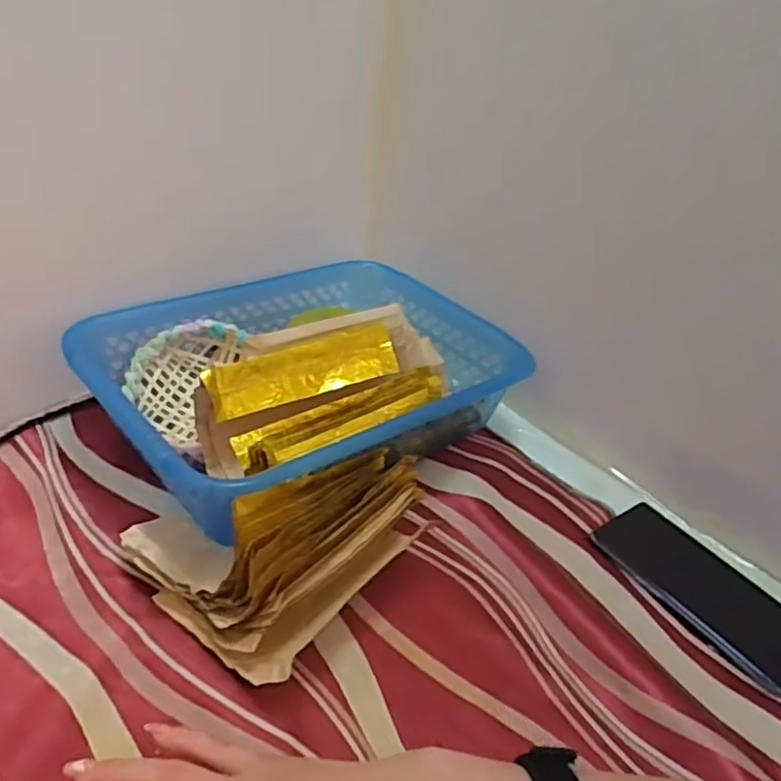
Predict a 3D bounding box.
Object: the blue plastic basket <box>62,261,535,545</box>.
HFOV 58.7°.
[{"bbox_3d":[-0.069,-0.013,0.573,0.320,0.104,0.223,-24,47,-36],"label":"blue plastic basket"}]

